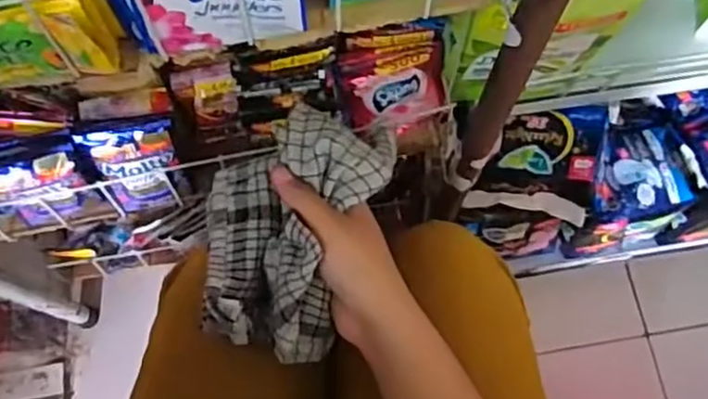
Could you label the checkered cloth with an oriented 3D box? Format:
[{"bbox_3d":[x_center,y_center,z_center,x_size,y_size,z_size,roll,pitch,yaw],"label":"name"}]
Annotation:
[{"bbox_3d":[-0.048,0.016,0.454,0.110,0.067,0.162,19,73,5],"label":"checkered cloth"}]

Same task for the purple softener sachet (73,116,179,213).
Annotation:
[{"bbox_3d":[-0.188,-0.029,0.578,0.071,0.121,0.033,-11,61,-14],"label":"purple softener sachet"}]

